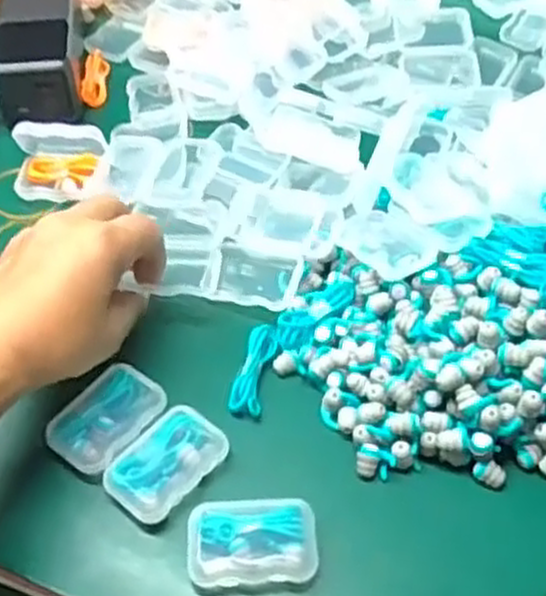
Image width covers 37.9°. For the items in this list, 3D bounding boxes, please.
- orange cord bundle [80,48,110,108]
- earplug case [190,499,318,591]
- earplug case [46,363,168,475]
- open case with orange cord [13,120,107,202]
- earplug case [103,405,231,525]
[{"bbox_3d":[-0.127,-0.161,0.572,0.015,0.015,0.055,0,62,0],"label":"orange cord bundle"},{"bbox_3d":[-0.009,0.108,0.348,0.055,0.020,0.034,-3,49,-2],"label":"earplug case"},{"bbox_3d":[-0.079,0.061,0.388,0.035,0.022,0.055,31,56,24],"label":"earplug case"},{"bbox_3d":[-0.131,-0.086,0.492,0.058,0.036,0.039,1,49,0],"label":"open case with orange cord"},{"bbox_3d":[-0.049,0.079,0.373,0.035,0.017,0.056,31,56,24],"label":"earplug case"}]

